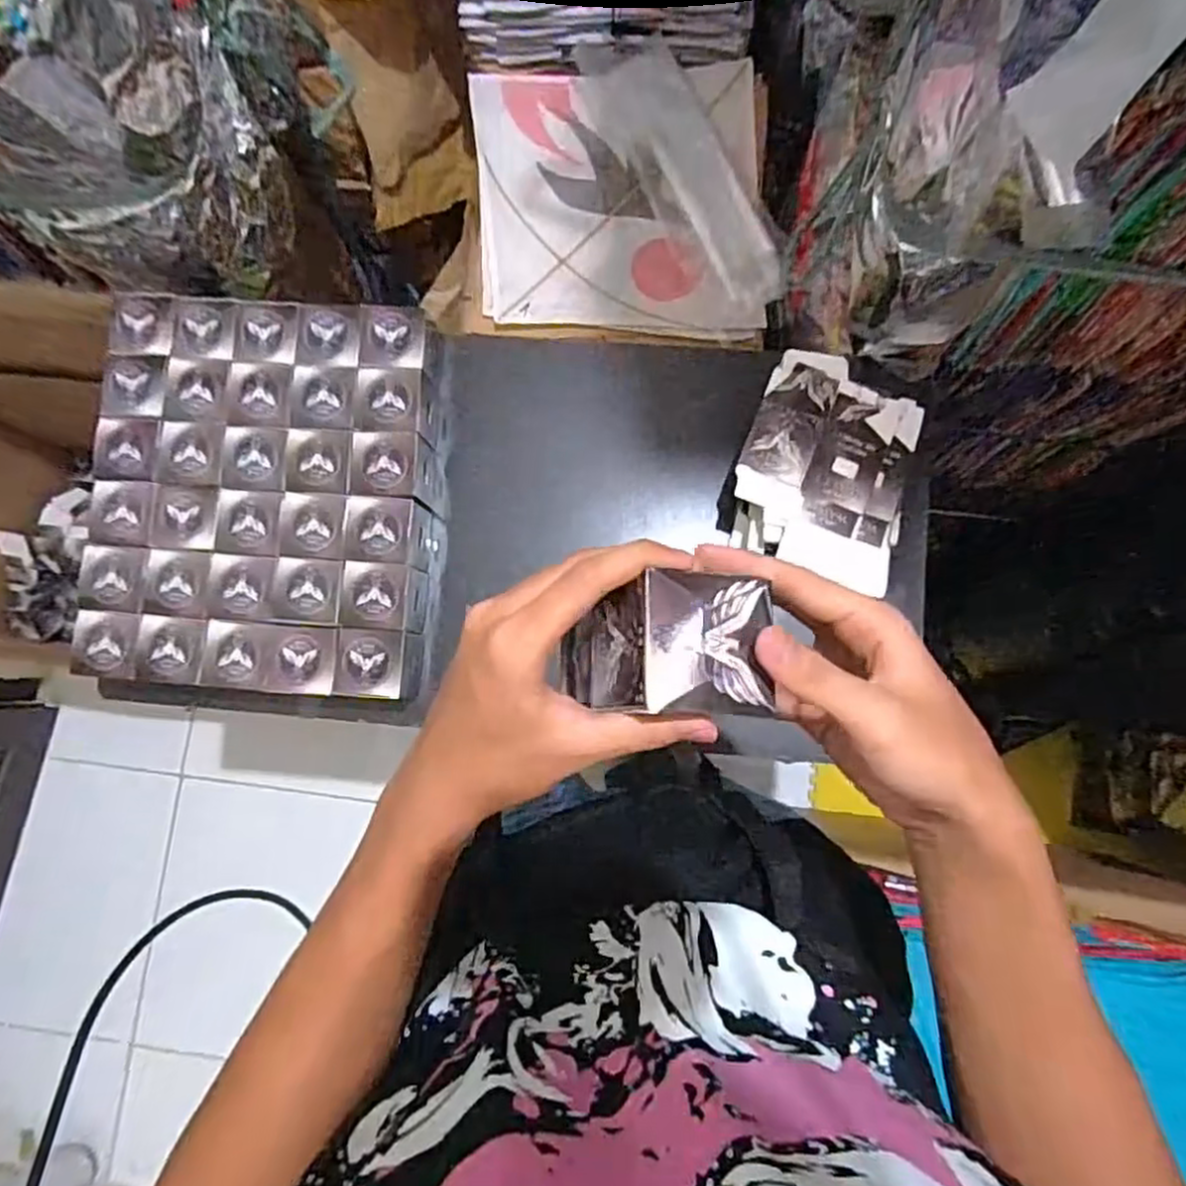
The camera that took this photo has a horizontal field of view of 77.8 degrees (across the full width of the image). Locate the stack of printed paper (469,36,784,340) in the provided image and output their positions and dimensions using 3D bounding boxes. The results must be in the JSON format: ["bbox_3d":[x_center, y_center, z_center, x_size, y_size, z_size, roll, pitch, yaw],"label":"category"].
[{"bbox_3d":[0.035,-0.479,0.885,0.343,0.031,0.373,-4,83,2],"label":"stack of printed paper"}]

